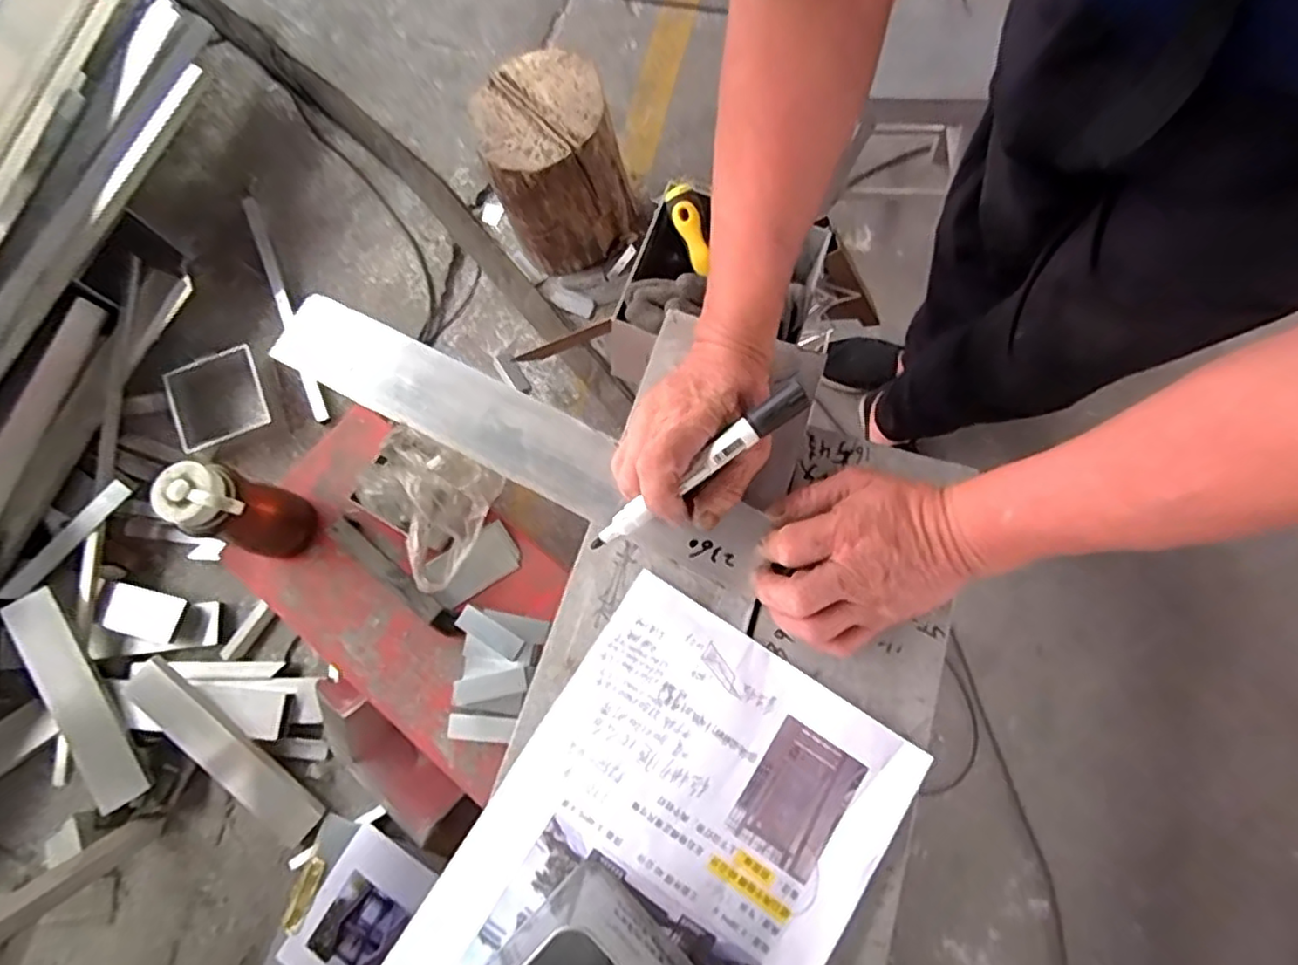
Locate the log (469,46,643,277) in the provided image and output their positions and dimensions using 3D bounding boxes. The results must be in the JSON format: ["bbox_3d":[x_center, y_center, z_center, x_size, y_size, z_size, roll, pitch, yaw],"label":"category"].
[{"bbox_3d":[-0.147,-0.521,1.128,0.225,0.288,0.202,-12,76,-3],"label":"log"}]

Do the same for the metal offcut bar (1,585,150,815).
[{"bbox_3d":[-0.880,0.332,1.022,0.072,0.022,0.350,-30,83,-20],"label":"metal offcut bar"}]

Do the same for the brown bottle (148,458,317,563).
[{"bbox_3d":[-0.421,0.032,0.695,0.073,0.170,0.071,5,76,3],"label":"brown bottle"}]

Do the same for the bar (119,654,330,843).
[{"bbox_3d":[-0.664,0.420,1.043,0.358,0.025,0.075,42,69,-2],"label":"bar"}]

